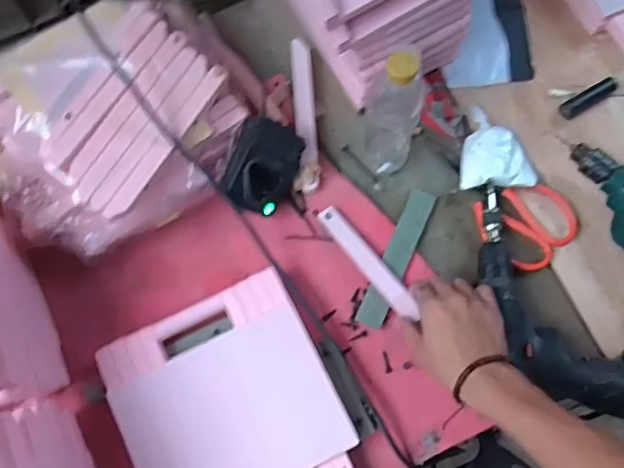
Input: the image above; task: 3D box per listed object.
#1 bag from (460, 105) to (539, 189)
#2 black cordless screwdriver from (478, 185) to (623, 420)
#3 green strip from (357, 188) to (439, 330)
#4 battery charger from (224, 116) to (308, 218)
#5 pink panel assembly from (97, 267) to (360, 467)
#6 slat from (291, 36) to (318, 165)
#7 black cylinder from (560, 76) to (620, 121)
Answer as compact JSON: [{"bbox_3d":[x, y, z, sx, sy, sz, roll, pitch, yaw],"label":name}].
[{"bbox_3d":[0.219,-0.105,0.667,0.081,0.031,0.101,1,74,2],"label":"bag"},{"bbox_3d":[0.249,0.087,0.594,0.113,0.060,0.290,-35,76,-8],"label":"black cordless screwdriver"},{"bbox_3d":[0.098,0.024,0.644,0.029,0.006,0.173,24,76,8],"label":"green strip"},{"bbox_3d":[-0.057,-0.077,0.646,0.082,0.041,0.108,24,93,-33],"label":"battery charger"},{"bbox_3d":[-0.077,0.187,0.574,0.204,0.032,0.240,-26,75,-6],"label":"pink panel assembly"},{"bbox_3d":[-0.010,-0.158,0.692,0.026,0.022,0.165,-4,74,0],"label":"slat"},{"bbox_3d":[0.340,-0.168,0.693,0.087,0.023,0.020,-33,76,-8],"label":"black cylinder"}]

